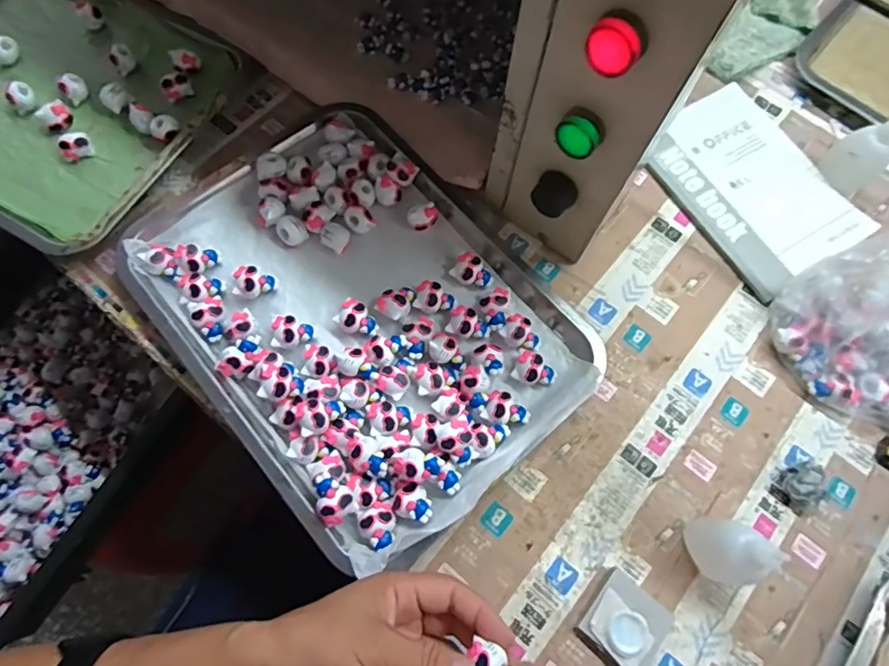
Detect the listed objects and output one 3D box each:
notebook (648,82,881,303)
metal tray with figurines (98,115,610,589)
[{"bbox_3d":[0.292,-0.142,0.498,0.137,0.006,0.190,-32,75,-11],"label":"notebook"},{"bbox_3d":[-0.070,-0.021,0.430,0.266,0.035,0.353,-41,77,-14],"label":"metal tray with figurines"}]

